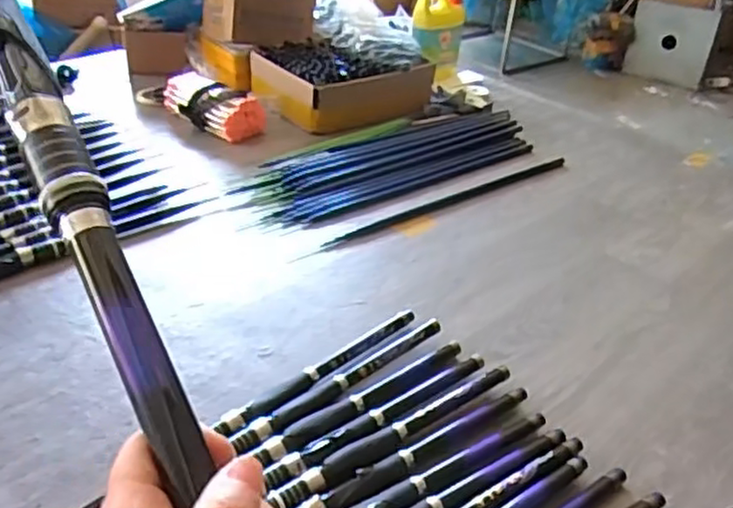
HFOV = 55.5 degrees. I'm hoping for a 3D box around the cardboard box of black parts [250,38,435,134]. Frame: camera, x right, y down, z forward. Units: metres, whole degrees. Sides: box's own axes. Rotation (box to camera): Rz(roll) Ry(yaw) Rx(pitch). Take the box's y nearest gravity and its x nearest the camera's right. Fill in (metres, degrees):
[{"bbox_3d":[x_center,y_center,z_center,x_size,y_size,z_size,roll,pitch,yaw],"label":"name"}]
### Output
[{"bbox_3d":[-0.056,-0.404,1.632,0.352,0.130,0.280,-20,39,-32],"label":"cardboard box of black parts"}]

